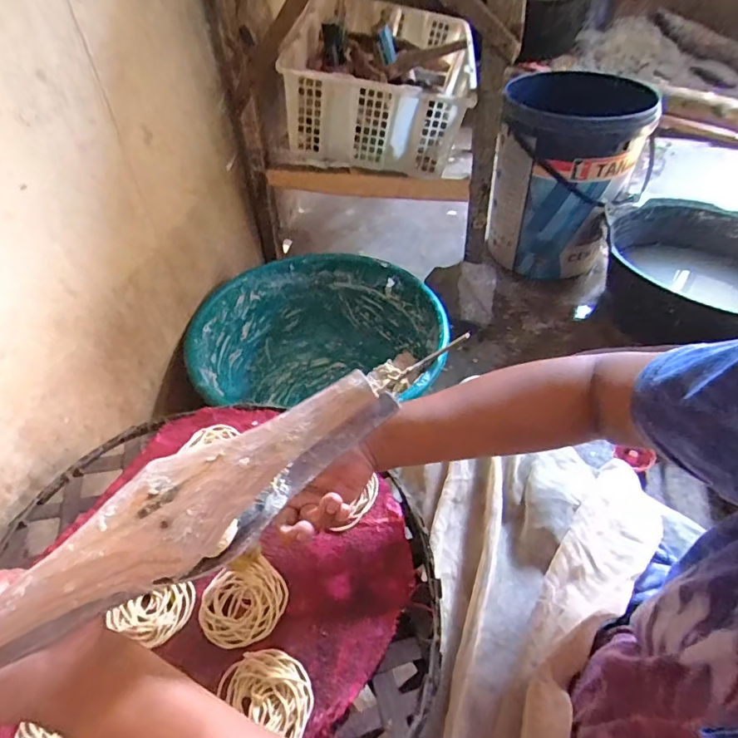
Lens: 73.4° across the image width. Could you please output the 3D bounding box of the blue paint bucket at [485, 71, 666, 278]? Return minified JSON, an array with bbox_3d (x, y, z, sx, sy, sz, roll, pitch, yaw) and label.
[{"bbox_3d":[0.456,-0.445,1.162,0.297,0.384,0.294,15,48,16],"label":"blue paint bucket"}]

